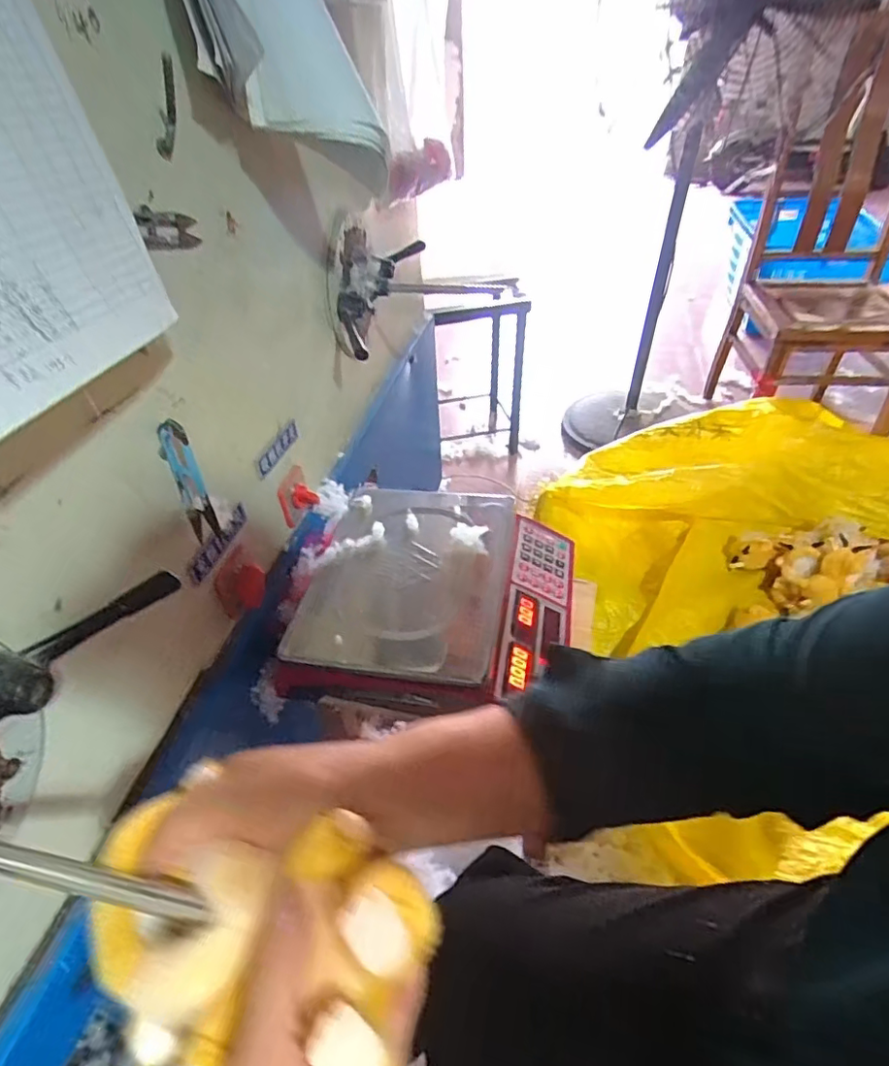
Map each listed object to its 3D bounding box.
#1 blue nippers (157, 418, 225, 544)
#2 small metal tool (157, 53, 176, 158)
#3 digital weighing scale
[{"bbox_3d":[-0.223,-0.044,0.496,0.025,0.112,0.018,-23,45,-21],"label":"blue nippers"},{"bbox_3d":[-0.204,-0.312,0.416,0.009,0.070,0.016,36,48,-1],"label":"small metal tool"},{"bbox_3d":[-0.003,0.070,0.694,0.309,0.089,0.310,6,42,11],"label":"digital weighing scale"}]

